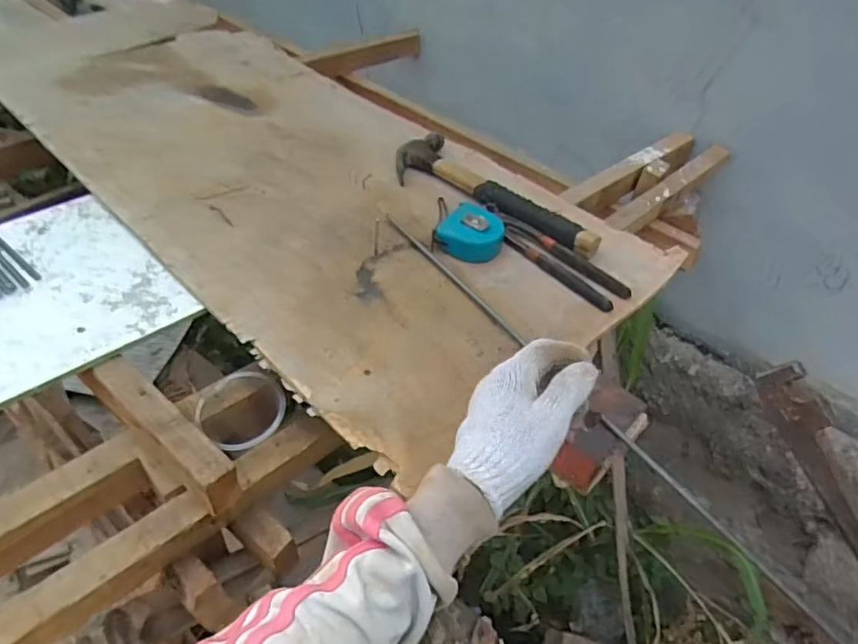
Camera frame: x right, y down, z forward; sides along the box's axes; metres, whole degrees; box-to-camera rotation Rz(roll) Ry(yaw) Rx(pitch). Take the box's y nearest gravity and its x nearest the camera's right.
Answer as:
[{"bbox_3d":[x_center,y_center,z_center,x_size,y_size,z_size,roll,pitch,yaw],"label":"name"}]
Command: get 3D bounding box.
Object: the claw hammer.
[{"bbox_3d":[0.095,-0.183,0.824,0.336,0.026,0.117,37,53,27],"label":"claw hammer"}]

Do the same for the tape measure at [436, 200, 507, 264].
[{"bbox_3d":[0.058,-0.118,0.748,0.078,0.039,0.081,25,48,18],"label":"tape measure"}]

